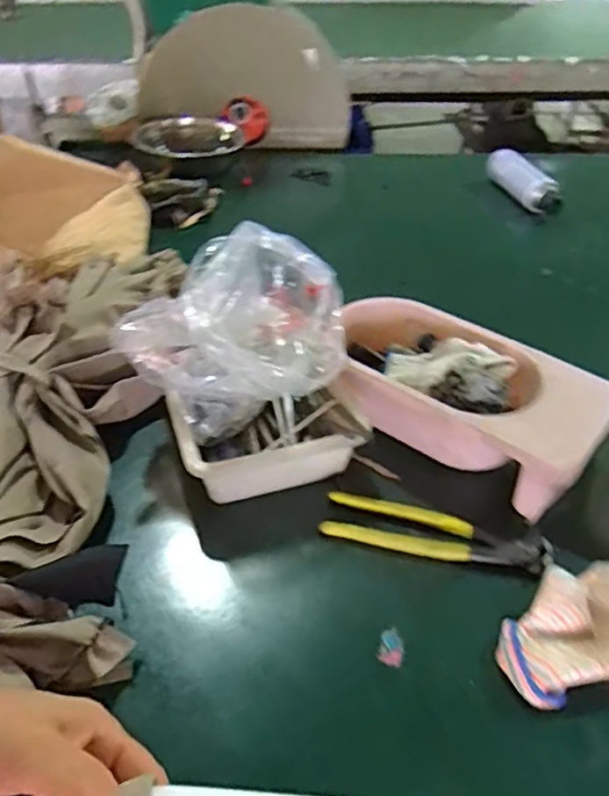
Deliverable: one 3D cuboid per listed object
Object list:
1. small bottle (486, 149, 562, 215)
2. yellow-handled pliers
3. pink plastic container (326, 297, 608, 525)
[{"bbox_3d":[0.387,-0.379,1.146,0.055,0.073,0.188,-13,44,-15],"label":"small bottle"},{"bbox_3d":[0.120,0.126,0.593,0.202,0.020,0.047,12,43,11],"label":"yellow-handled pliers"},{"bbox_3d":[0.157,-0.002,0.672,0.289,0.083,0.167,25,47,23],"label":"pink plastic container"}]

